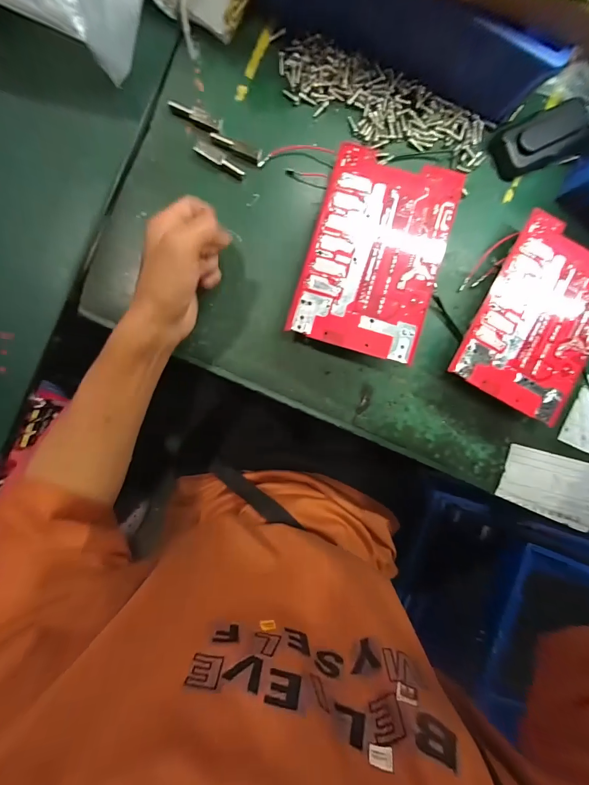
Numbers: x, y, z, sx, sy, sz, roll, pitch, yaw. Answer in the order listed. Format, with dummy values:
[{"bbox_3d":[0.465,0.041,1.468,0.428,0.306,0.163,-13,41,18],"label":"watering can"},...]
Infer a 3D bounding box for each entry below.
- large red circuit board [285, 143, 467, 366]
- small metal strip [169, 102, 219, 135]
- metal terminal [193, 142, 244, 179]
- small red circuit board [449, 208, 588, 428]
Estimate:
[{"bbox_3d":[0.079,-0.139,0.334,0.128,0.055,0.194,16,94,-8],"label":"large red circuit board"},{"bbox_3d":[-0.098,-0.272,0.321,0.049,0.005,0.015,22,93,-8],"label":"small metal strip"},{"bbox_3d":[-0.075,-0.235,0.330,0.051,0.004,0.015,28,92,-8],"label":"metal terminal"},{"bbox_3d":[0.267,-0.082,0.365,0.127,0.048,0.197,28,92,-8],"label":"small red circuit board"}]

